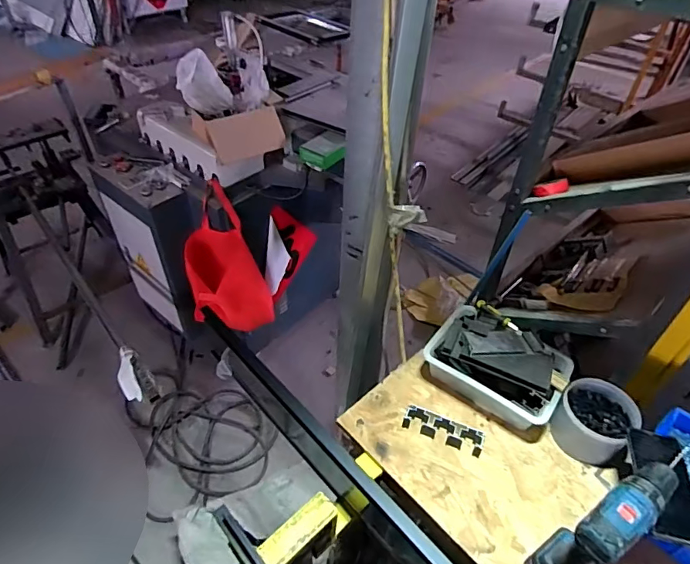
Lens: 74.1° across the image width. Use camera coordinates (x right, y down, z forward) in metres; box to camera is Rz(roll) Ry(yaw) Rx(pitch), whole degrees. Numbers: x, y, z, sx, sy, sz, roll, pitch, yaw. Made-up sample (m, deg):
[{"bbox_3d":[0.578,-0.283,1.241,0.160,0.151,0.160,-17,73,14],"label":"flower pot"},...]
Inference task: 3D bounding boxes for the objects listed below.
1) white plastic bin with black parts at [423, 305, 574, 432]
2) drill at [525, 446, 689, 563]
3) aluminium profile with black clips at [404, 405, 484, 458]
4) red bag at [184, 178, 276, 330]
[{"bbox_3d":[0.288,0.152,0.860,0.235,0.101,0.165,32,50,26],"label":"white plastic bin with black parts"},{"bbox_3d":[0.337,0.331,0.588,0.161,0.223,0.070,-17,47,-21],"label":"drill"},{"bbox_3d":[0.171,0.257,0.794,0.137,0.030,0.036,20,46,17],"label":"aluminium profile with black clips"},{"bbox_3d":[-0.365,-0.036,1.457,0.252,0.430,0.264,-10,45,-14],"label":"red bag"}]

